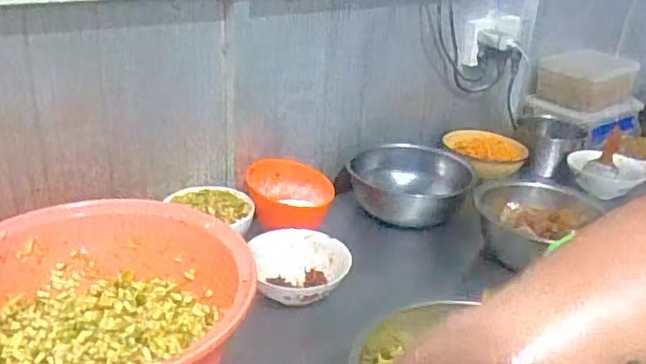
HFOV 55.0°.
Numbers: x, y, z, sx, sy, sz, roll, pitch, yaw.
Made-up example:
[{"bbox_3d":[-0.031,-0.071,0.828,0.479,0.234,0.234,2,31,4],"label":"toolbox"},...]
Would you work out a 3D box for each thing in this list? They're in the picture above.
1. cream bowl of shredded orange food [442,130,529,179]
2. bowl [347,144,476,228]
[{"bbox_3d":[0.326,-0.061,1.260,0.171,0.048,0.174,8,24,10],"label":"cream bowl of shredded orange food"},{"bbox_3d":[0.151,0.001,1.089,0.202,0.084,0.215,6,23,5],"label":"bowl"}]

